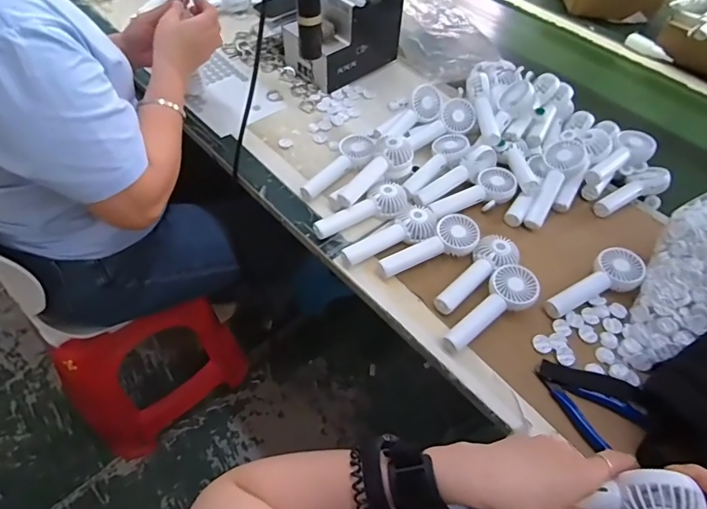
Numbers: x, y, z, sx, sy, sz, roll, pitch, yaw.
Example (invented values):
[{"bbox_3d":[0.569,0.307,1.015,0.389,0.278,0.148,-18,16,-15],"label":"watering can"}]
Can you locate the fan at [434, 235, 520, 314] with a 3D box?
[{"bbox_3d":[0.161,0.026,0.590,0.051,0.034,0.143,35,57,21],"label":"fan"}]

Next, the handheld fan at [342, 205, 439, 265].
[{"bbox_3d":[0.049,-0.026,0.620,0.142,0.034,0.047,-18,56,-18],"label":"handheld fan"}]

